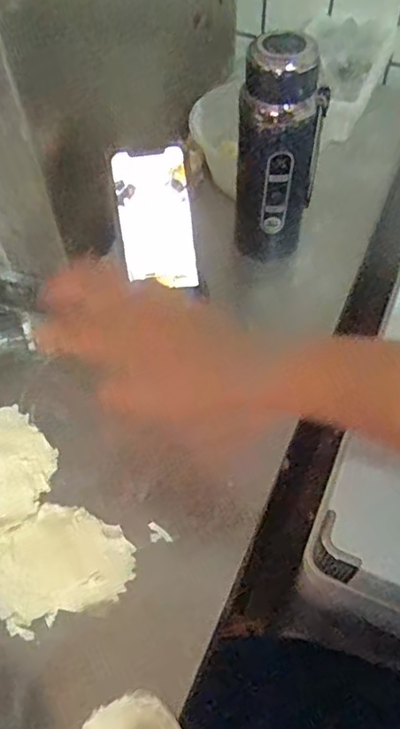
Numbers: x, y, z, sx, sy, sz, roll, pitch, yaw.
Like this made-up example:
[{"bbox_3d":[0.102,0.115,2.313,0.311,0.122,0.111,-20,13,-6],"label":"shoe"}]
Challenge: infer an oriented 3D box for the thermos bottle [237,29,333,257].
[{"bbox_3d":[0.074,-0.194,0.557,0.068,0.217,0.068,-33,62,-19],"label":"thermos bottle"}]

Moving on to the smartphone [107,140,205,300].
[{"bbox_3d":[-0.040,-0.132,0.530,0.070,0.130,0.004,-9,16,1],"label":"smartphone"}]

